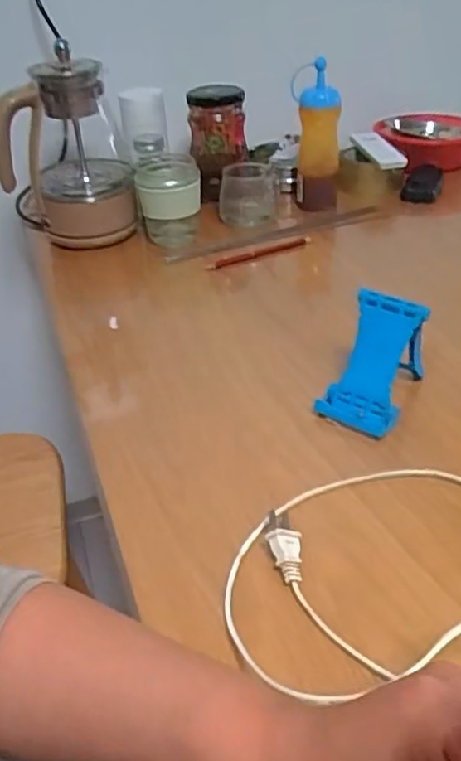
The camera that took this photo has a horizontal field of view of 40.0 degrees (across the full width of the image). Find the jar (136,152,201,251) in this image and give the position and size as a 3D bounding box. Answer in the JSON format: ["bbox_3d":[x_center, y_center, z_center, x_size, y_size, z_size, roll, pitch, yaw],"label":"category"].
[{"bbox_3d":[-0.082,-0.239,0.859,0.082,0.109,0.088,-4,36,-2],"label":"jar"}]

